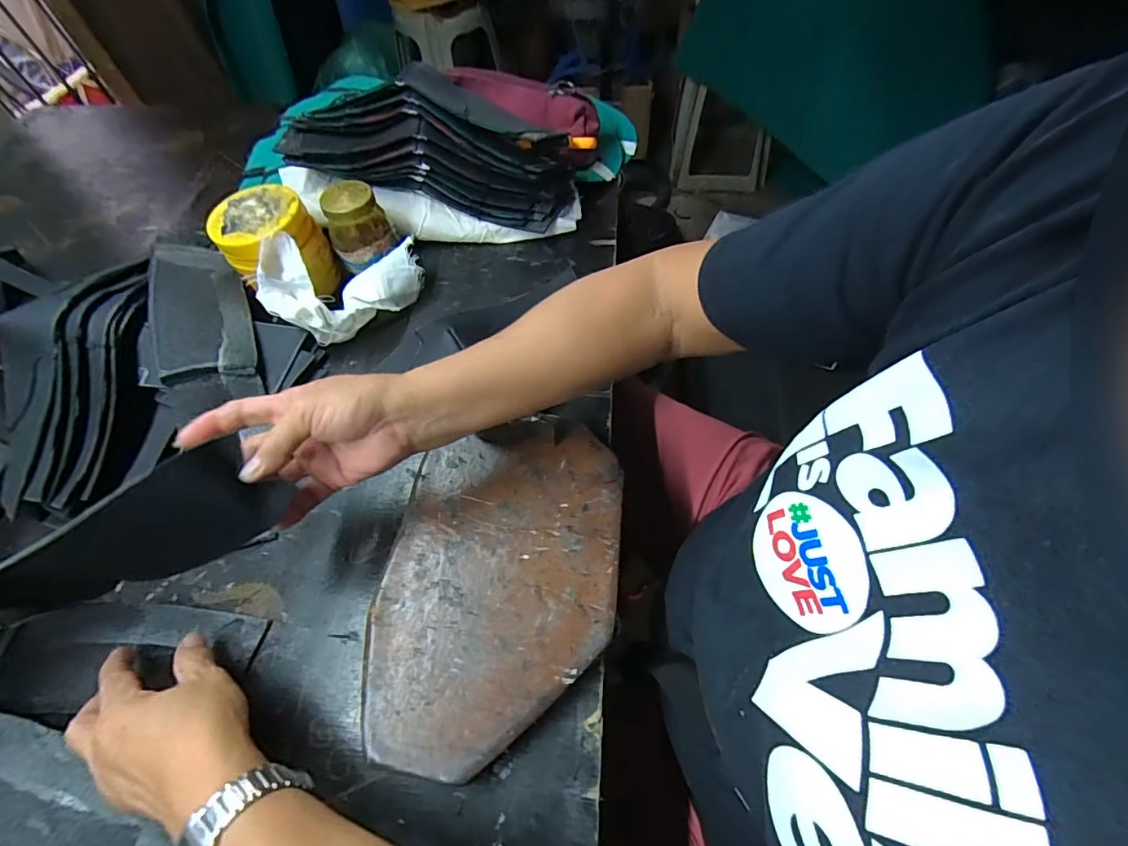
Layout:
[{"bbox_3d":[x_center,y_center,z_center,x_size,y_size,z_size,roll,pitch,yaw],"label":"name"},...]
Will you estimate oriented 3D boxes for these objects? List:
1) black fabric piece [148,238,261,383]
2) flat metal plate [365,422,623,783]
[{"bbox_3d":[-0.357,-0.115,0.481,0.080,0.013,0.167,-8,62,-27],"label":"black fabric piece"},{"bbox_3d":[-0.047,0.118,0.369,0.169,0.024,0.239,4,57,7],"label":"flat metal plate"}]

